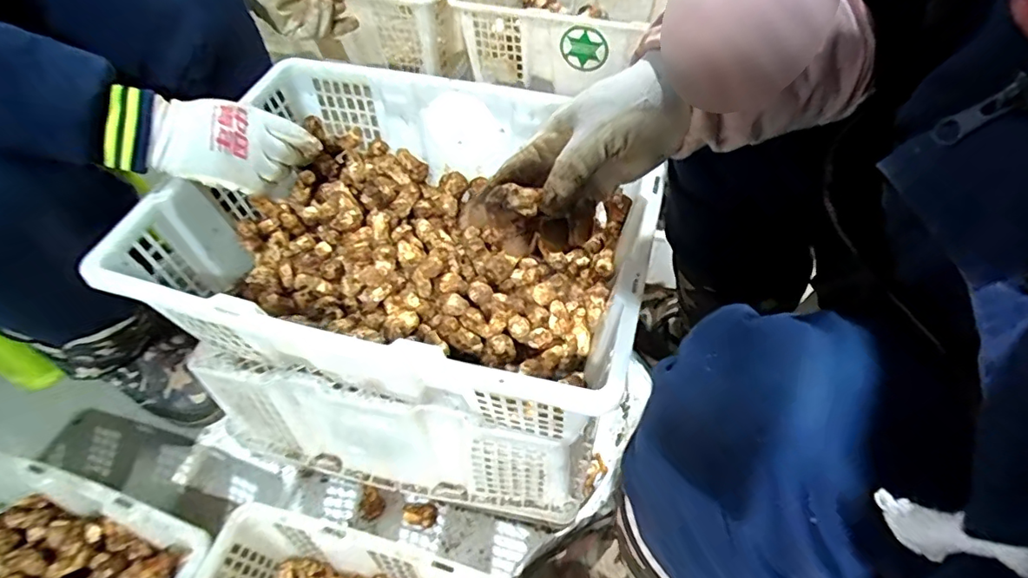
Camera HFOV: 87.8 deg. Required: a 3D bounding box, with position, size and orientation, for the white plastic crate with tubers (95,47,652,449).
[{"bbox_3d":[-0.099,-0.053,0.568,0.459,0.163,0.346,12,55,12],"label":"white plastic crate with tubers"}]

